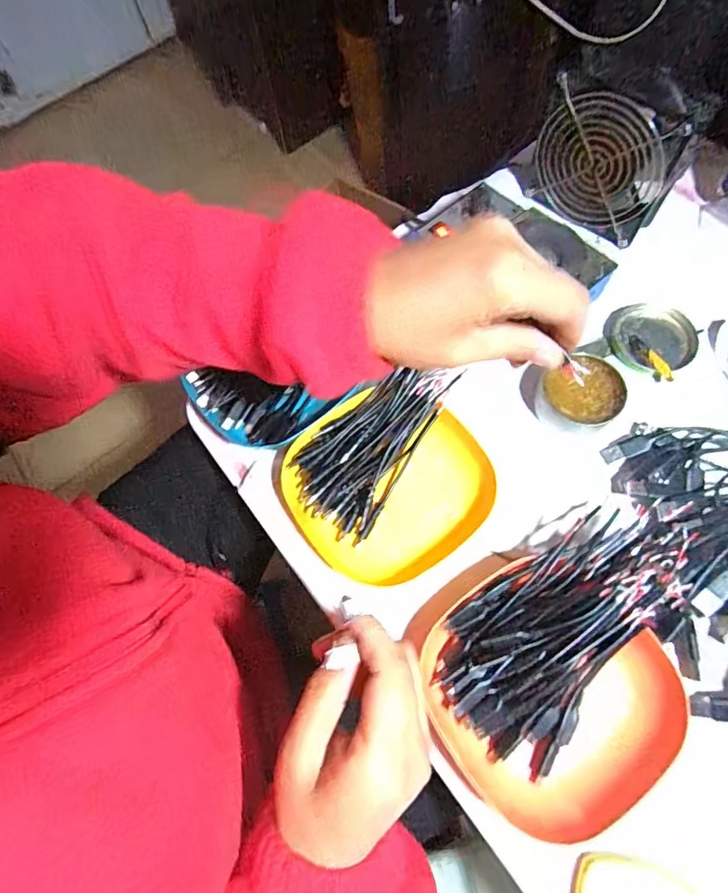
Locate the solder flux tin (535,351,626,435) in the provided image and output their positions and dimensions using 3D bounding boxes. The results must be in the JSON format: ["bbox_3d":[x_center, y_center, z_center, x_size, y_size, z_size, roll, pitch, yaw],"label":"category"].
[{"bbox_3d":[0.171,-0.041,0.377,0.063,0.026,0.054,-22,67,-3],"label":"solder flux tin"}]

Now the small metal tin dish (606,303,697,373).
[{"bbox_3d":[0.245,-0.092,0.403,0.068,0.011,0.064,-2,68,6],"label":"small metal tin dish"}]

